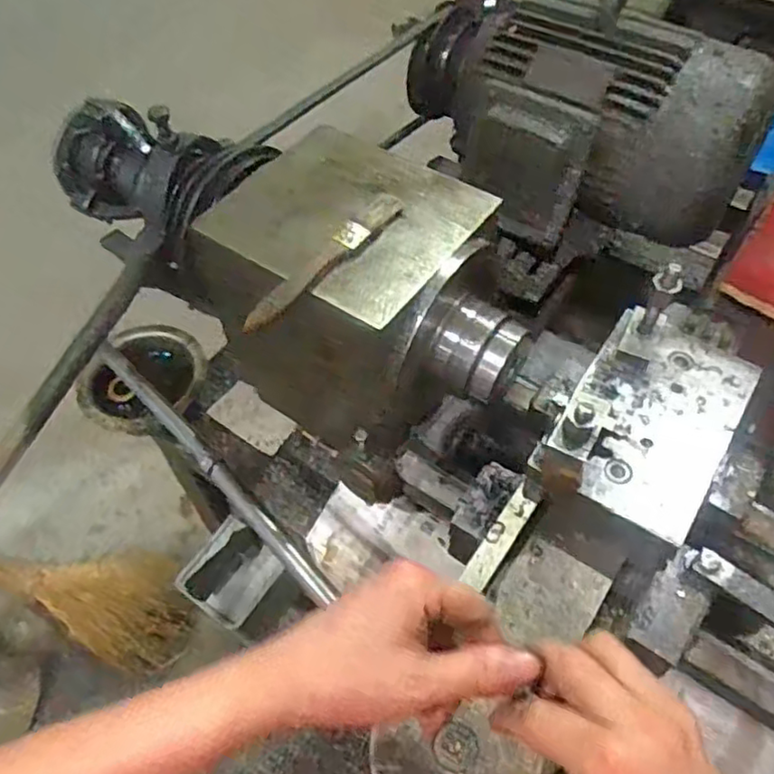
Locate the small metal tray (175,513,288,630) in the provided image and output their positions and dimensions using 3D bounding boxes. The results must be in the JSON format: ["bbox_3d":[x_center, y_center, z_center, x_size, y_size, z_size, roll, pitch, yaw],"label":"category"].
[{"bbox_3d":[-0.157,0.191,0.662,0.006,0.088,0.085,-3,42,55],"label":"small metal tray"}]

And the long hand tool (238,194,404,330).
[{"bbox_3d":[-0.041,-0.086,0.435,0.018,0.011,0.148,33,61,22],"label":"long hand tool"}]

